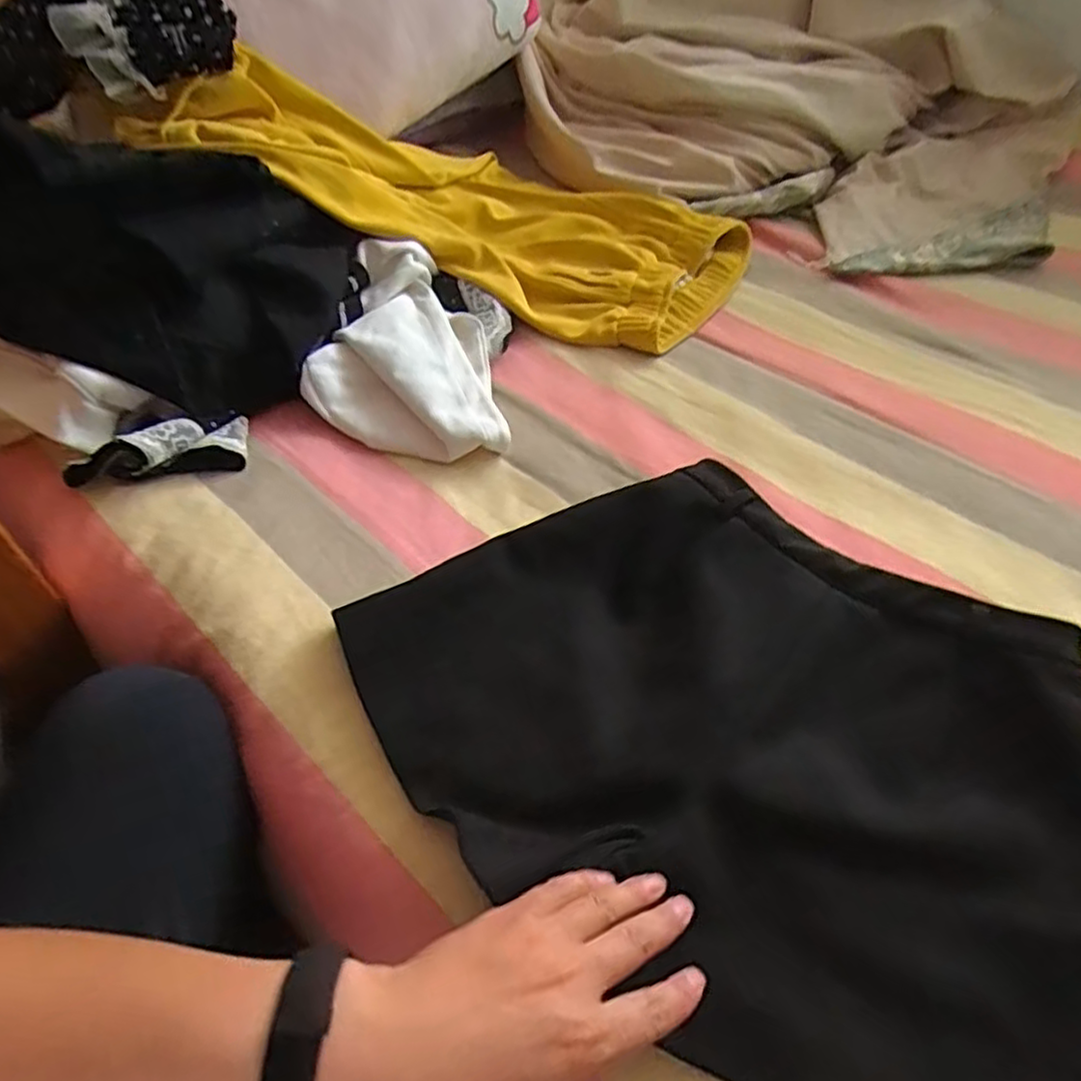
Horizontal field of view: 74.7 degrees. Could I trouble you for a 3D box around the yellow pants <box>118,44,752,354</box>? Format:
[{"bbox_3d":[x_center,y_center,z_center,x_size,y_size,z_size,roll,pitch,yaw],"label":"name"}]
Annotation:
[{"bbox_3d":[-0.088,-0.412,0.845,0.705,0.096,0.372,14,50,-15],"label":"yellow pants"}]

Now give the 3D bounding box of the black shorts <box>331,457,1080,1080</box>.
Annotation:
[{"bbox_3d":[0.142,0.115,0.482,0.490,0.022,0.367,32,57,21],"label":"black shorts"}]

